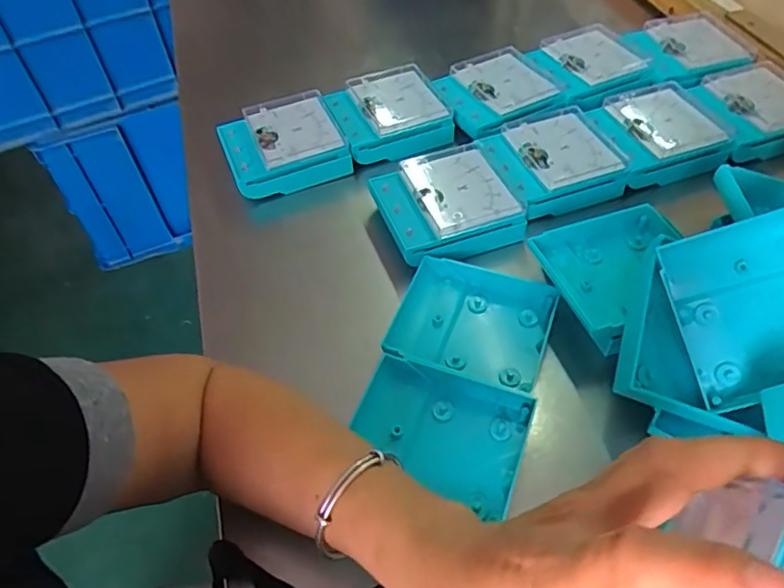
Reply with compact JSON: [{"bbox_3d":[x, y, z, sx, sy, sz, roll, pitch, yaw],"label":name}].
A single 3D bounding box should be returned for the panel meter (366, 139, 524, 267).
[{"bbox_3d":[0.048,-0.082,0.523,0.118,0.036,0.110,-16,52,-9],"label":"panel meter"}]

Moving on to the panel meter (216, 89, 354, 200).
[{"bbox_3d":[-0.110,-0.149,0.589,0.116,0.041,0.113,-19,52,-12],"label":"panel meter"}]

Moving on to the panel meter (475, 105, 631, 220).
[{"bbox_3d":[0.150,-0.127,0.559,0.121,0.041,0.109,-17,52,-10],"label":"panel meter"}]

